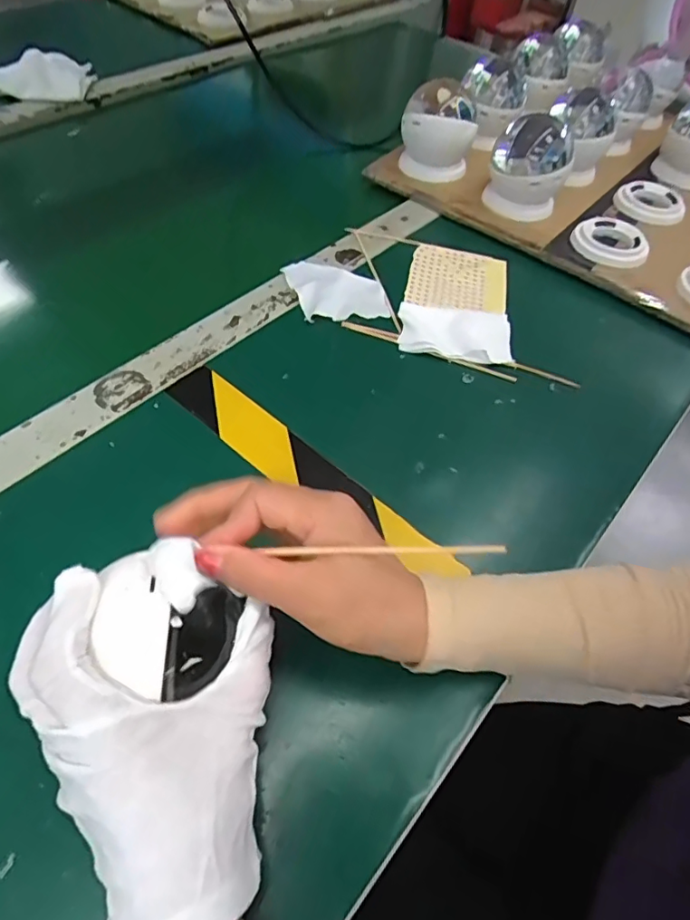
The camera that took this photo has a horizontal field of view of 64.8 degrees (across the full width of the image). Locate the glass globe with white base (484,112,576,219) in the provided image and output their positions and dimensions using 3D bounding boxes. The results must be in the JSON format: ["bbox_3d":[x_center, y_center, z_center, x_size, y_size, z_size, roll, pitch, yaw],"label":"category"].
[{"bbox_3d":[0.174,-0.280,0.512,0.072,0.082,0.078,17,55,9],"label":"glass globe with white base"}]

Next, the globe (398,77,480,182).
[{"bbox_3d":[0.095,-0.337,0.556,0.071,0.074,0.069,9,54,3],"label":"globe"}]

